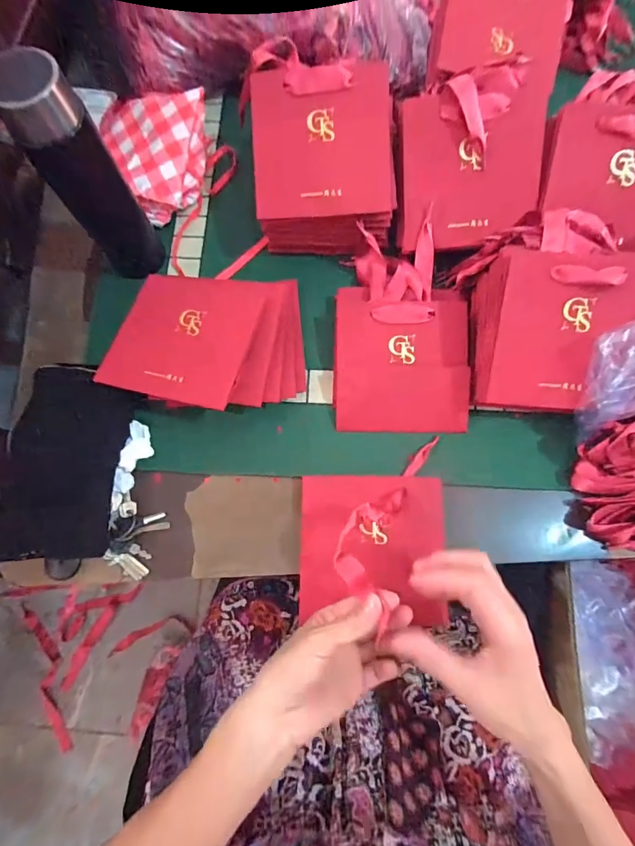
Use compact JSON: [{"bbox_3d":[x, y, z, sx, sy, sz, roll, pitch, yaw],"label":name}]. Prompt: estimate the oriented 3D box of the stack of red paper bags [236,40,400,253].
[{"bbox_3d":[0.006,-0.293,0.445,0.149,0.071,0.189,-1,97,1],"label":"stack of red paper bags"}]

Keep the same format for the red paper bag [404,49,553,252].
[{"bbox_3d":[0.159,-0.276,0.421,0.142,0.024,0.164,-1,109,10],"label":"red paper bag"}]

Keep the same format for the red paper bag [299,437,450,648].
[{"bbox_3d":[0.053,0.107,0.394,0.138,0.026,0.157,2,74,0],"label":"red paper bag"}]

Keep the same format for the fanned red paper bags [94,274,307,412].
[{"bbox_3d":[-0.113,-0.087,0.434,0.191,0.048,0.155,-2,74,-1],"label":"fanned red paper bags"}]

